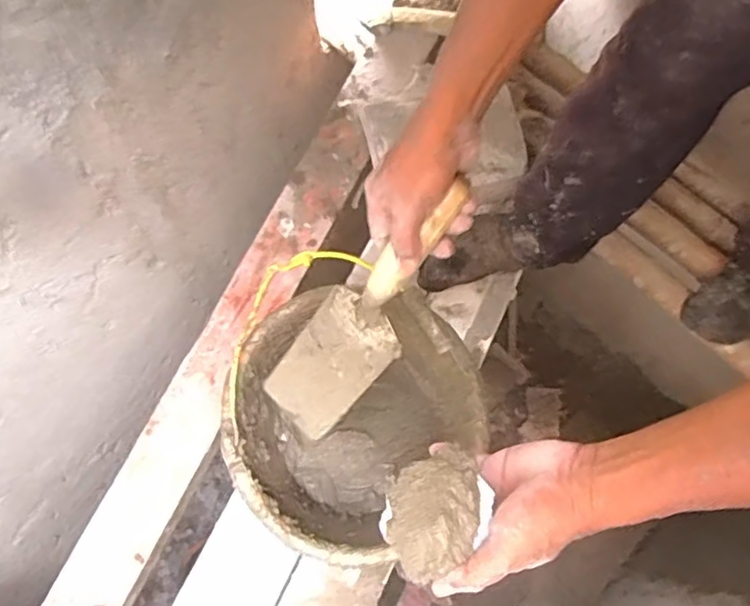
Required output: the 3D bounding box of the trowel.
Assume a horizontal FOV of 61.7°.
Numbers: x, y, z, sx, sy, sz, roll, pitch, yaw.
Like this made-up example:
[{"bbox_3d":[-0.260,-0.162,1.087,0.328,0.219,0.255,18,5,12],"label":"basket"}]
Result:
[{"bbox_3d":[-0.002,0.004,0.571,0.086,0.050,0.277,43,120,9],"label":"trowel"}]

